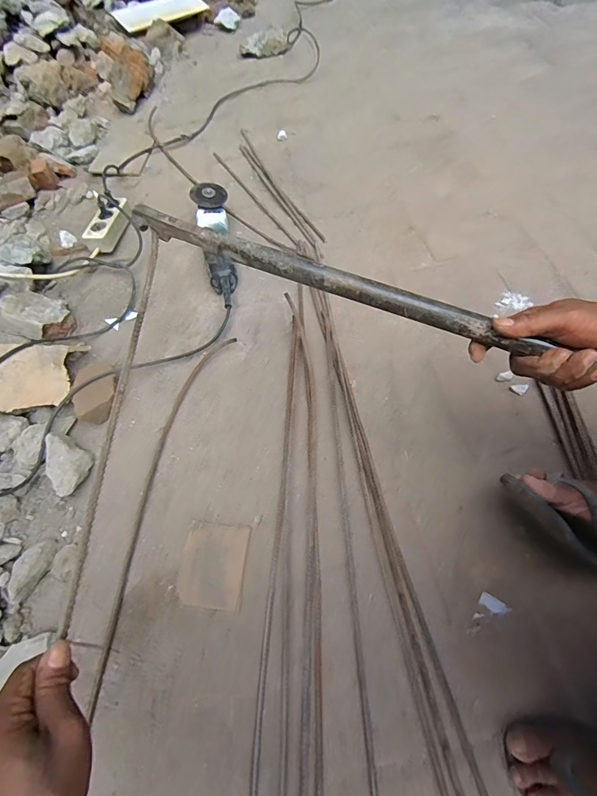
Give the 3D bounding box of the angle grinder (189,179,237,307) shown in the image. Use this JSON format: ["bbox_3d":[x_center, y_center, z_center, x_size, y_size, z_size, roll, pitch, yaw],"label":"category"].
[{"bbox_3d":[-0.179,-0.325,0.822,0.071,0.088,0.308,-9,63,0],"label":"angle grinder"}]

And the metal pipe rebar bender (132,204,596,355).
[{"bbox_3d":[0.119,-0.099,0.403,0.661,0.024,0.022,21,66,9],"label":"metal pipe rebar bender"}]

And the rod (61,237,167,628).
[{"bbox_3d":[-0.181,0.000,0.389,0.010,0.010,0.412,1,68,5],"label":"rod"}]

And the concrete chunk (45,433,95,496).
[{"bbox_3d":[-0.389,0.110,0.632,0.094,0.047,0.073,31,69,18],"label":"concrete chunk"}]

